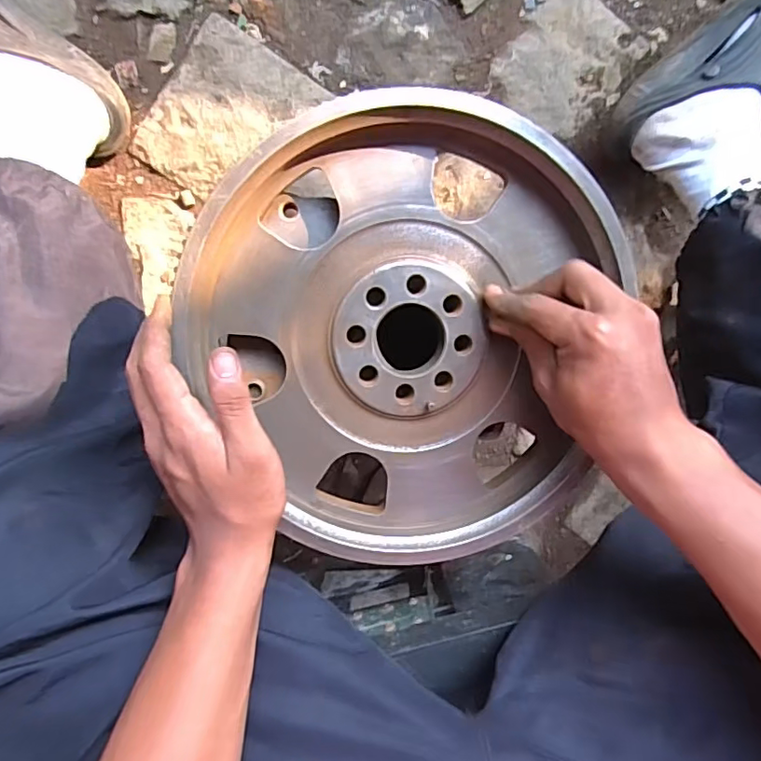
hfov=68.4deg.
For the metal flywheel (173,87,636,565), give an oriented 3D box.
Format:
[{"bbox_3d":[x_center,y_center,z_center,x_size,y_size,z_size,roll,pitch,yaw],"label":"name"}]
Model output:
[{"bbox_3d":[0.013,-0.028,0.382,0.274,0.056,0.298,0,95,-4],"label":"metal flywheel"}]

